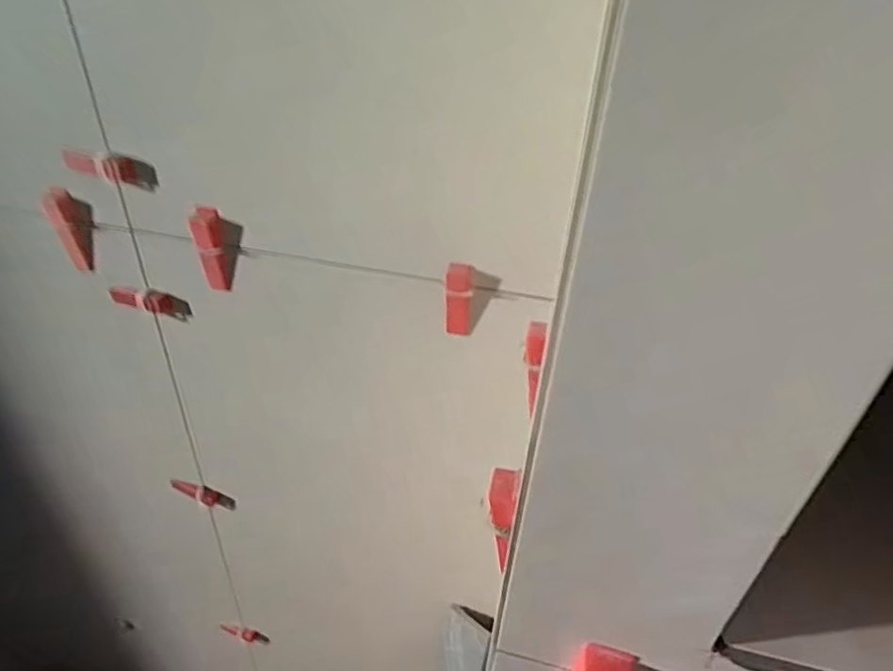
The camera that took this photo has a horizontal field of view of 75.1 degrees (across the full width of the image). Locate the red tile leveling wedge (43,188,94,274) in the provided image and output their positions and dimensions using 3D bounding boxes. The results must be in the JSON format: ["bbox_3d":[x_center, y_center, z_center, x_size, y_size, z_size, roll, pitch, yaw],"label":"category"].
[{"bbox_3d":[-0.383,-0.106,0.593,0.030,0.097,0.019,-18,42,-28],"label":"red tile leveling wedge"}]

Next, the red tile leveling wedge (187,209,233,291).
[{"bbox_3d":[-0.231,-0.081,0.570,0.025,0.087,0.018,-7,38,-16],"label":"red tile leveling wedge"}]

